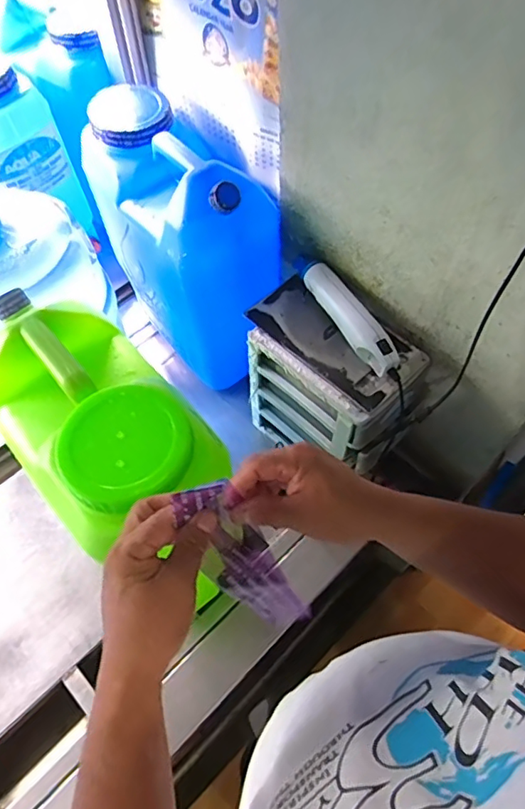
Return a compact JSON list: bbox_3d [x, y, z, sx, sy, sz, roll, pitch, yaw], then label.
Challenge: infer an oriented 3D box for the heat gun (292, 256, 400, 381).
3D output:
[{"bbox_3d":[0.109,-0.131,0.736,0.036,0.049,0.232,-27,61,-13],"label":"heat gun"}]

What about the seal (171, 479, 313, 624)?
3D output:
[{"bbox_3d":[-0.016,0.127,0.432,0.050,0.181,0.034,-44,34,-21],"label":"seal"}]

